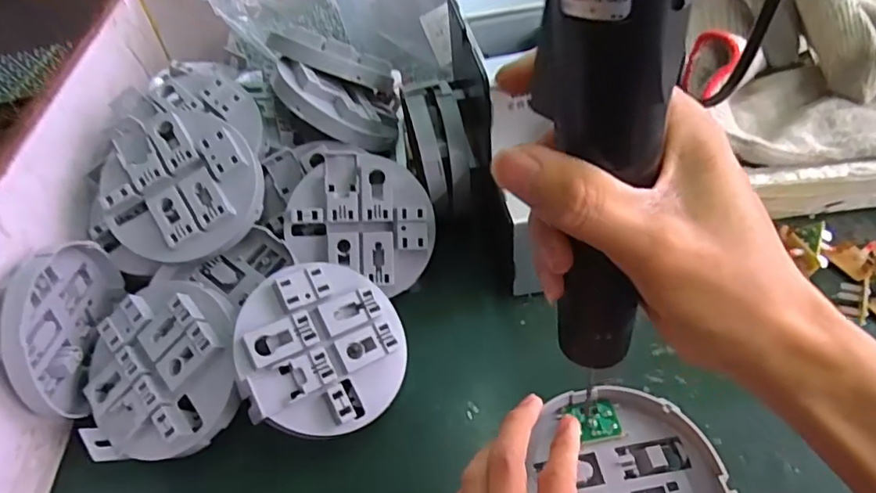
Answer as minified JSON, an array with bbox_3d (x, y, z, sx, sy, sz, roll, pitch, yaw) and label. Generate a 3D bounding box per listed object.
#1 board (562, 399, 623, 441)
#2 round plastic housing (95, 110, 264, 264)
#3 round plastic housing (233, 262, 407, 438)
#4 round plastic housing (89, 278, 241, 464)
[{"bbox_3d":[0.087,0.098,0.319,0.028,0.004,0.022,-10,46,-2],"label":"board"},{"bbox_3d":[-0.173,-0.041,0.384,0.103,0.024,0.100,0,84,0],"label":"round plastic housing"},{"bbox_3d":[-0.066,0.059,0.335,0.098,0.010,0.098,10,65,-23],"label":"round plastic housing"},{"bbox_3d":[-0.161,0.072,0.336,0.098,0.018,0.099,-3,76,12],"label":"round plastic housing"}]

